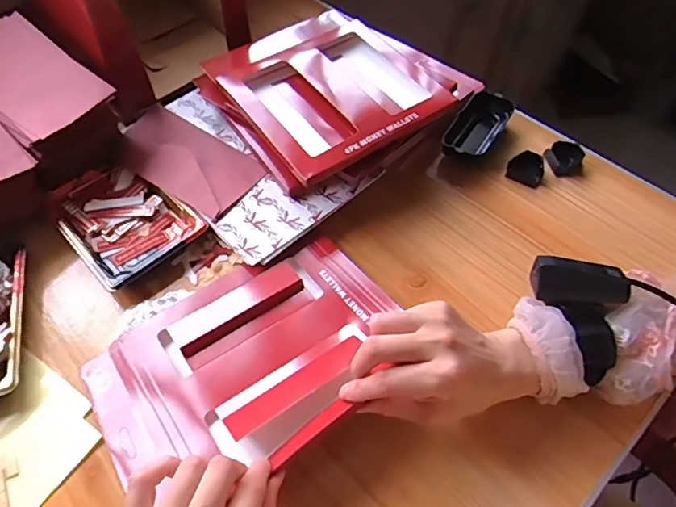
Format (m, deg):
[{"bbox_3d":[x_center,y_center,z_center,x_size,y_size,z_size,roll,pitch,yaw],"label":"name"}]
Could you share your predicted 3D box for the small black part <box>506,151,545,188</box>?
[{"bbox_3d":[0.214,-0.098,0.577,0.039,0.018,0.040,23,59,16],"label":"small black part"}]

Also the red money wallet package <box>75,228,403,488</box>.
[{"bbox_3d":[-0.069,0.086,0.430,0.256,0.028,0.177,-30,50,-20],"label":"red money wallet package"}]

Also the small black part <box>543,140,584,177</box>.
[{"bbox_3d":[0.261,-0.110,0.584,0.043,0.015,0.037,-20,57,-13],"label":"small black part"}]

